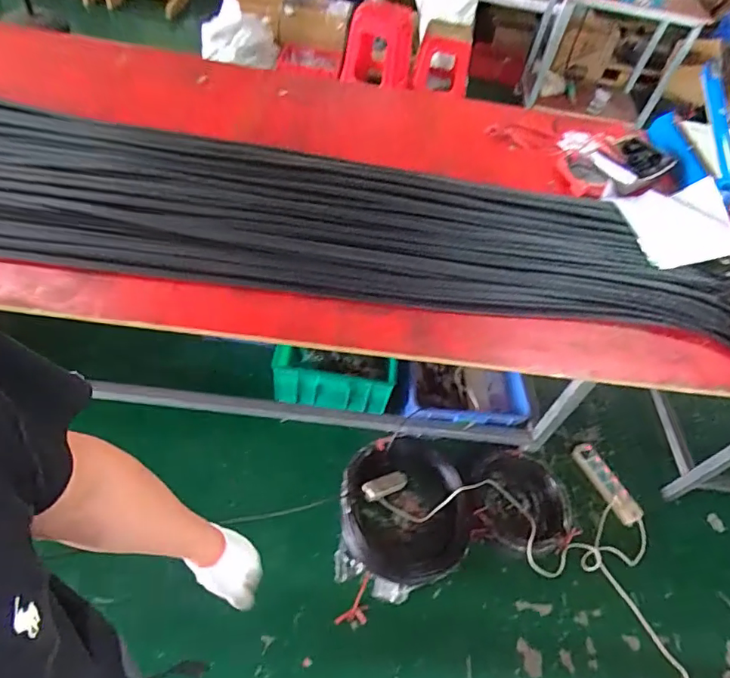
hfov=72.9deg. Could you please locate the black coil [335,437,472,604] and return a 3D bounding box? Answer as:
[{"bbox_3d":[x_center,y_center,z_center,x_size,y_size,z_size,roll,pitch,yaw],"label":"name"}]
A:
[{"bbox_3d":[0.124,0.547,1.567,0.404,0.101,0.472,5,52,-3],"label":"black coil"}]

